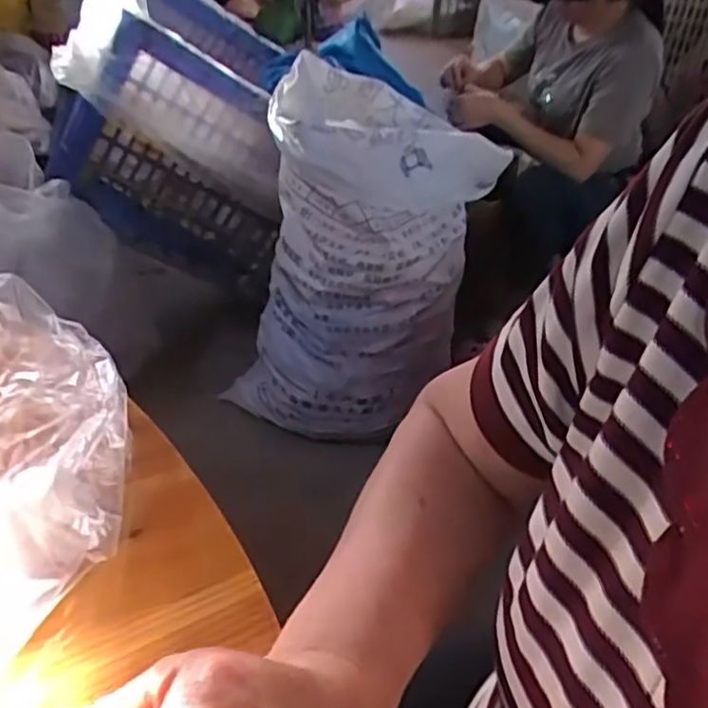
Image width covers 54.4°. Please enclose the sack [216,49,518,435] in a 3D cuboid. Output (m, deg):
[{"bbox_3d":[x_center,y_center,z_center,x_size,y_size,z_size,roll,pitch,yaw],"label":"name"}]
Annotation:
[{"bbox_3d":[0.032,-0.167,1.302,0.378,0.604,0.282,14,39,14],"label":"sack"}]

